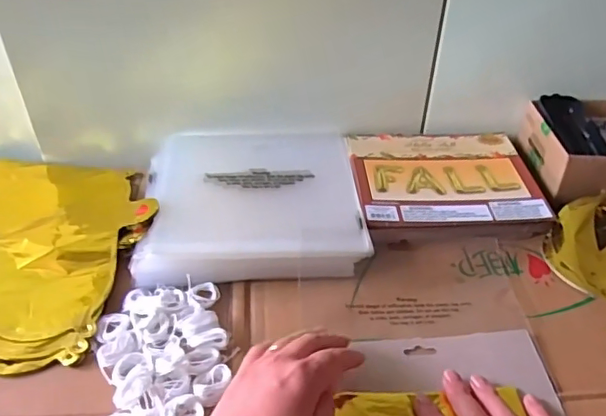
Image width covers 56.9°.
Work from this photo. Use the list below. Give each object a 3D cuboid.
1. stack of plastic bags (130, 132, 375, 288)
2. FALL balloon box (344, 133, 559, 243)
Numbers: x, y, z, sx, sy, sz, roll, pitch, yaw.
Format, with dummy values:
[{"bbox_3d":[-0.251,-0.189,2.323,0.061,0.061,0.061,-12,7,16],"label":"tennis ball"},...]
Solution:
[{"bbox_3d":[-0.054,-0.013,0.586,0.216,0.034,0.229,-3,41,-6],"label":"stack of plastic bags"},{"bbox_3d":[0.156,-0.027,0.627,0.197,0.024,0.180,-3,41,-5],"label":"FALL balloon box"}]

